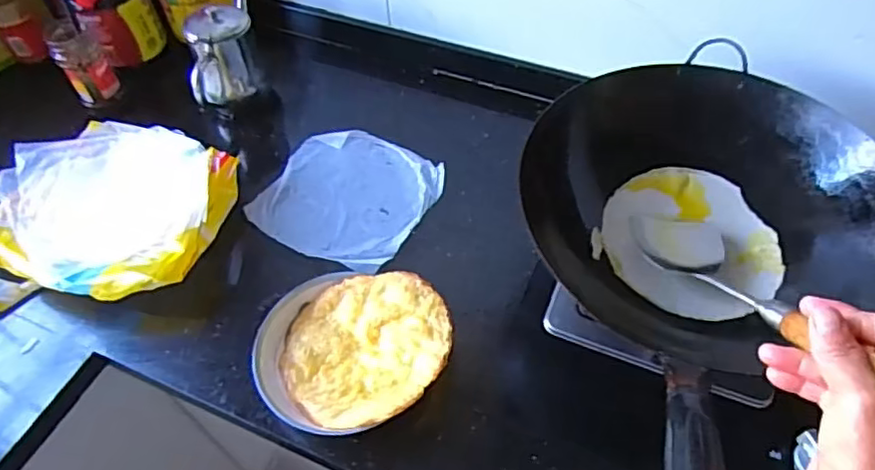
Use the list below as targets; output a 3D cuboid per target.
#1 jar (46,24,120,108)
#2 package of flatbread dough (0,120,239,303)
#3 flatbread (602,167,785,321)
[{"bbox_3d":[-0.502,-0.240,0.899,0.062,0.102,0.051,-28,58,-18],"label":"jar"},{"bbox_3d":[-0.407,-0.036,0.788,0.279,0.059,0.251,8,54,7],"label":"package of flatbread dough"},{"bbox_3d":[0.271,0.005,0.673,0.182,0.022,0.177,-1,54,1],"label":"flatbread"}]

